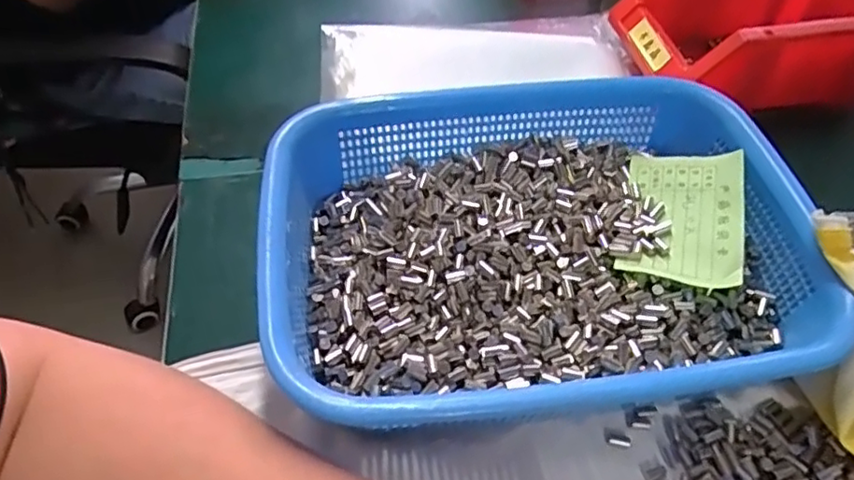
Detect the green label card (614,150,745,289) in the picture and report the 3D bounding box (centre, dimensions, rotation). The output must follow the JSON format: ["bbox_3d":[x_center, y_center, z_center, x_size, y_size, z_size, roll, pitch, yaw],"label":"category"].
[{"bbox_3d":[0.147,-0.015,0.357,0.062,0.008,0.089,2,55,26],"label":"green label card"}]

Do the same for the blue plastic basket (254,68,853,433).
[{"bbox_3d":[0.057,0.006,0.349,0.279,0.072,0.205,-6,51,-3],"label":"blue plastic basket"}]

